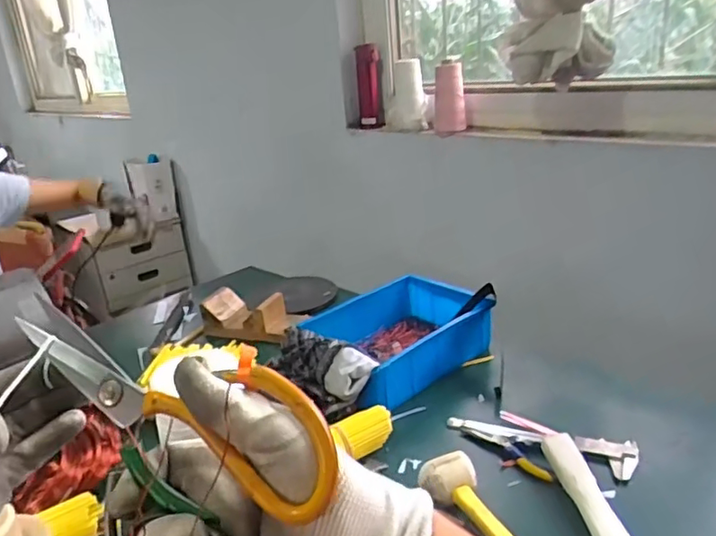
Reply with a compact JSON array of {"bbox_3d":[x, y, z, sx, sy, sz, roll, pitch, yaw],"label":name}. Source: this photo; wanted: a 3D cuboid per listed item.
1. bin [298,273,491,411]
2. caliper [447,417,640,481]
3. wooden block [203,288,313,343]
[{"bbox_3d":[0.063,0.114,0.943,0.283,0.090,0.194,-22,26,-38],"label":"bin"},{"bbox_3d":[0.224,0.218,0.724,0.228,0.021,0.064,2,22,20],"label":"caliper"},{"bbox_3d":[-0.201,0.090,1.097,0.194,0.058,0.098,4,23,24],"label":"wooden block"}]

